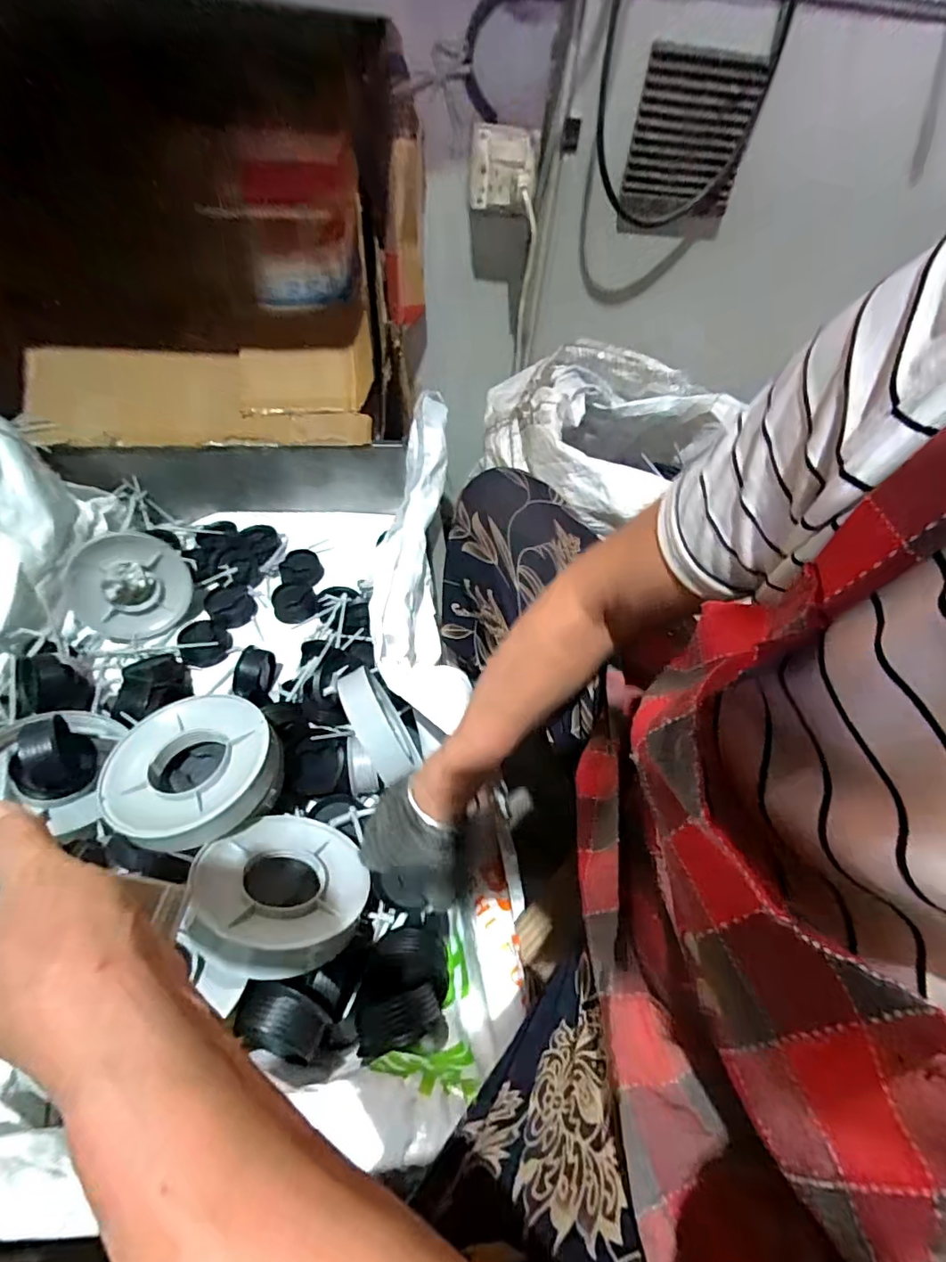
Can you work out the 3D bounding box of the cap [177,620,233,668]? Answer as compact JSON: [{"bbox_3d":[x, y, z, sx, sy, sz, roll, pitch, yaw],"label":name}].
[{"bbox_3d":[-0.411,0.017,0.812,0.072,0.032,0.073,3,46,-3],"label":"cap"}]

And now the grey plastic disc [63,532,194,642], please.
[{"bbox_3d":[-0.510,-0.065,0.790,0.158,0.155,0.026,-15,24,-23],"label":"grey plastic disc"}]

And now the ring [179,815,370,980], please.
[{"bbox_3d":[-0.178,0.237,0.487,0.150,0.038,0.150,12,18,-15],"label":"ring"}]

